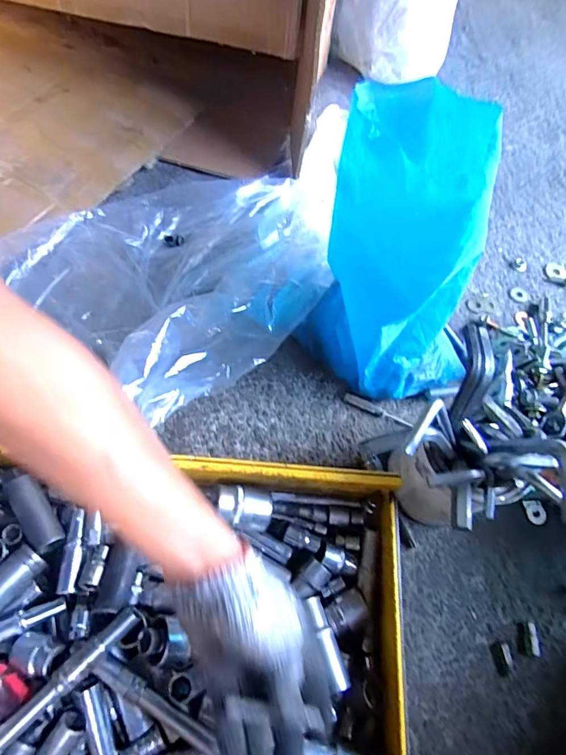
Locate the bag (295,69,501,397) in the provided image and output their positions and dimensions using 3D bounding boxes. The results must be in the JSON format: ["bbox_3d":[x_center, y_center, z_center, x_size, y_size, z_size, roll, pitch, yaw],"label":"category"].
[{"bbox_3d":[0.133,-0.141,0.492,0.181,0.286,0.244,14,64,4],"label":"bag"}]

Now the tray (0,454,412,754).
[{"bbox_3d":[-0.156,0.245,0.394,0.528,0.080,0.329,3,64,-2],"label":"tray"}]

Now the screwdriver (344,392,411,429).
[{"bbox_3d":[0.121,0.043,0.547,0.090,0.007,0.013,24,65,9],"label":"screwdriver"}]

